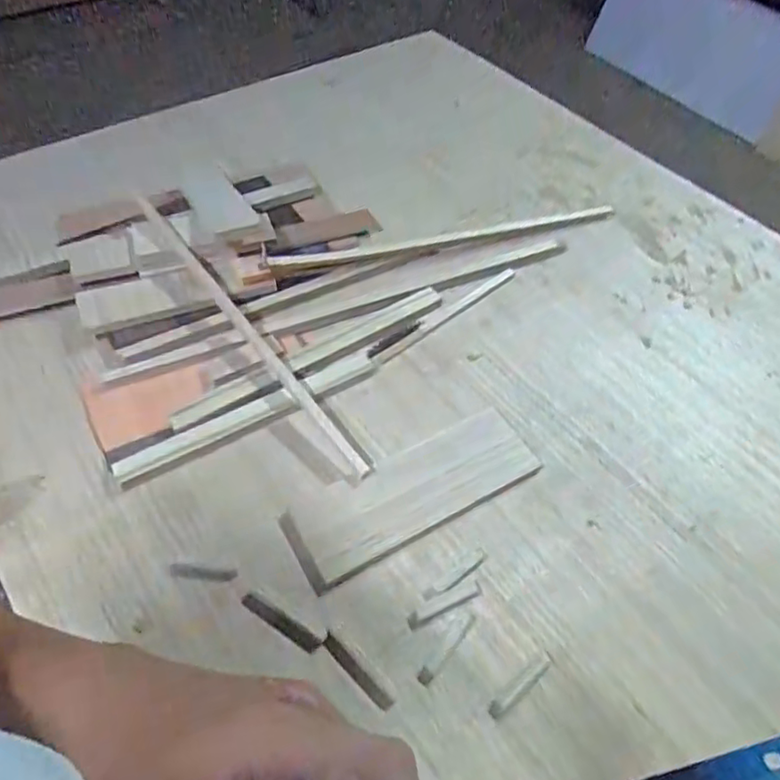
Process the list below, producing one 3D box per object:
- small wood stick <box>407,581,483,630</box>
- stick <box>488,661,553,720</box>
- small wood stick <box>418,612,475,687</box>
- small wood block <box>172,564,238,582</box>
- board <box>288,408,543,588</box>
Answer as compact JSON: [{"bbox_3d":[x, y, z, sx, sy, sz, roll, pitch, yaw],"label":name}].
[{"bbox_3d":[0.058,0.224,0.629,0.086,0.004,0.016,-20,58,-18],"label":"small wood stick"},{"bbox_3d":[0.126,0.288,0.584,0.077,0.004,0.013,-30,61,-23],"label":"stick"},{"bbox_3d":[0.059,0.257,0.602,0.014,0.004,0.083,37,59,21],"label":"small wood stick"},{"bbox_3d":[-0.199,0.196,0.646,0.071,0.005,0.013,5,54,-1],"label":"small wood block"},{"bbox_3d":[0.035,0.114,0.702,0.291,0.015,0.097,-25,59,-21],"label":"board"}]

